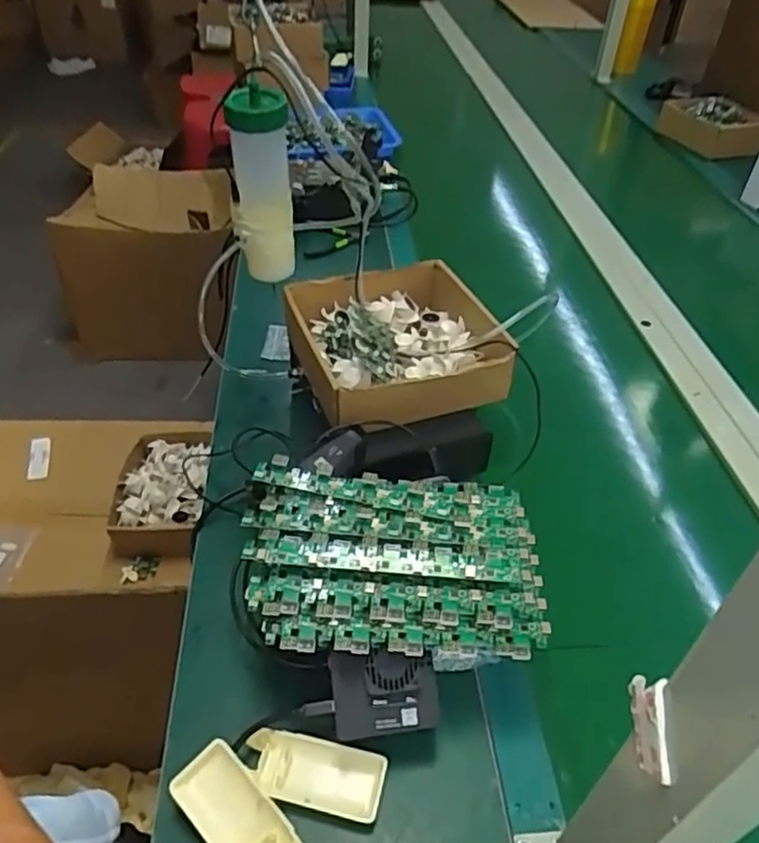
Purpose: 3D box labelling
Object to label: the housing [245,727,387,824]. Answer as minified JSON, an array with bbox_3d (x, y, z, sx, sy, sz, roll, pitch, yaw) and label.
[{"bbox_3d":[-0.049,0.259,0.485,0.101,0.017,0.046,10,42,7],"label":"housing"}]

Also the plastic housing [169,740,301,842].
[{"bbox_3d":[-0.096,0.274,0.453,0.104,0.011,0.045,44,54,17],"label":"plastic housing"}]

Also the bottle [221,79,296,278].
[{"bbox_3d":[-0.124,-0.244,0.691,0.059,0.183,0.069,-4,42,-8],"label":"bottle"}]

